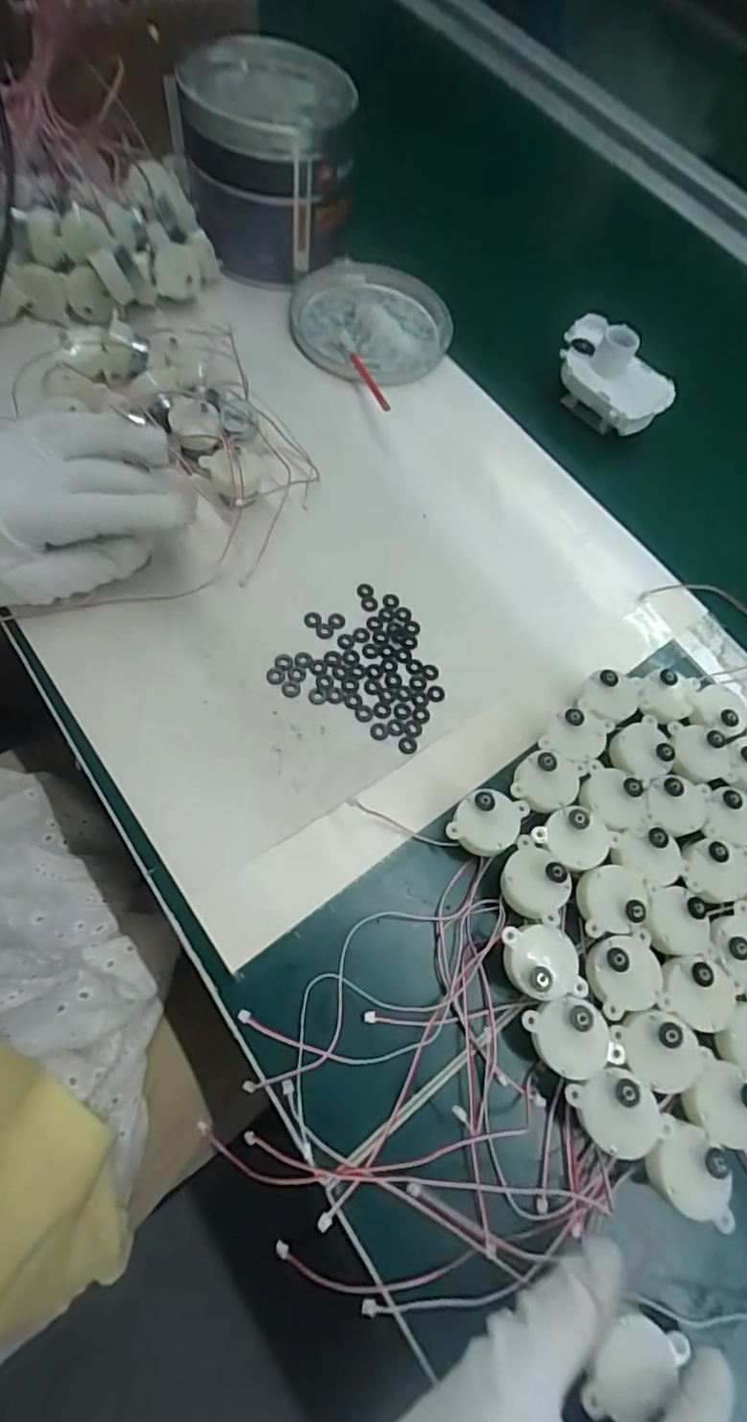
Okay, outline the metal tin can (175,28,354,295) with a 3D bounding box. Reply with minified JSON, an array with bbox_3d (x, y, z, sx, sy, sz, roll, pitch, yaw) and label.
[{"bbox_3d":[-0.082,-0.427,0.452,0.124,0.106,0.133,-3,67,-9],"label":"metal tin can"}]

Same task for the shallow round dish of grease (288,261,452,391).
[{"bbox_3d":[-0.003,-0.313,0.463,0.124,0.018,0.124,3,66,-7],"label":"shallow round dish of grease"}]

